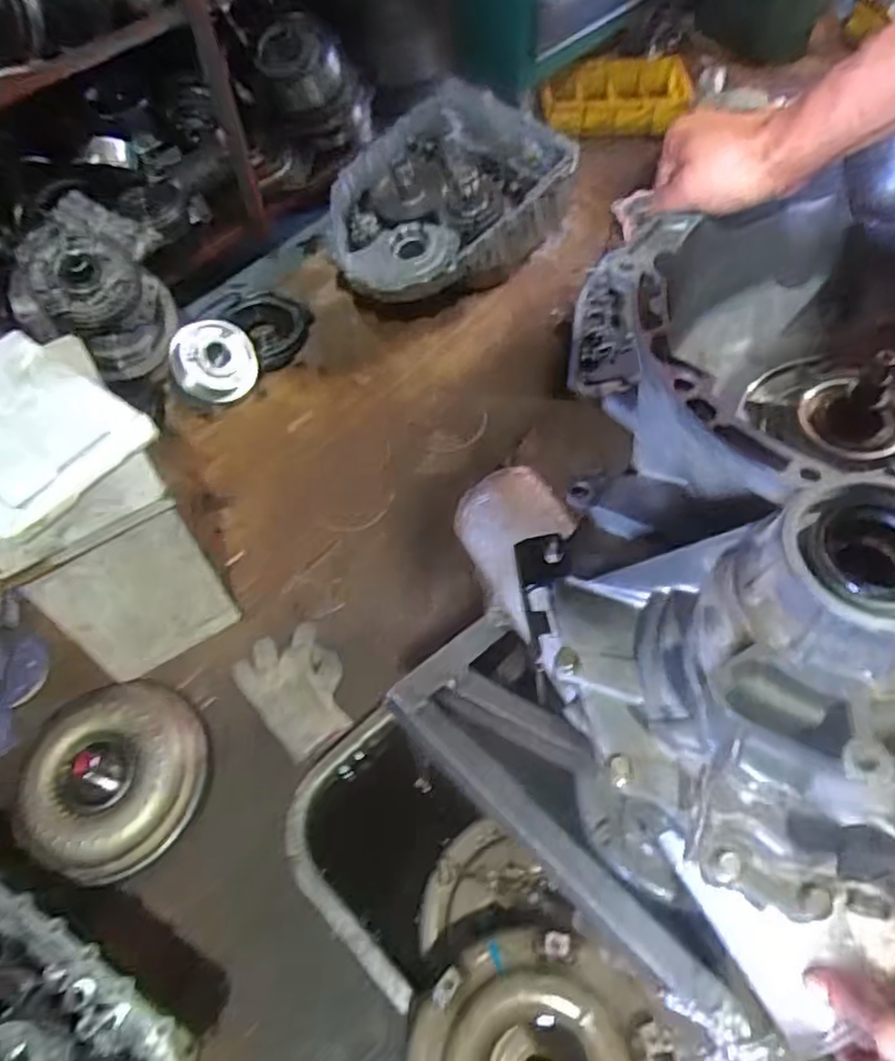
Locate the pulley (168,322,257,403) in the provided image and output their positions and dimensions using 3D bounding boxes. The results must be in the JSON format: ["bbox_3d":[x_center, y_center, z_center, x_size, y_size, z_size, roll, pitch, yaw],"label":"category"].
[{"bbox_3d":[-0.427,-0.311,1.288,0.147,0.036,0.143,-3,98,-27],"label":"pulley"}]

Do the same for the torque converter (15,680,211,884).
[{"bbox_3d":[-0.462,0.334,0.975,0.239,0.111,0.264,16,61,13],"label":"torque converter"}]

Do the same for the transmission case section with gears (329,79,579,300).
[{"bbox_3d":[-0.014,-0.617,1.345,0.445,0.170,0.379,-40,69,1],"label":"transmission case section with gears"}]

